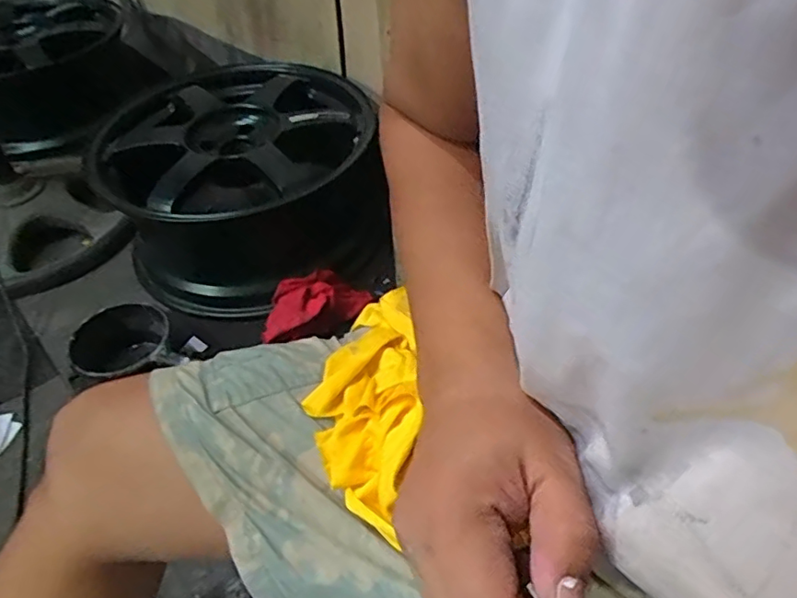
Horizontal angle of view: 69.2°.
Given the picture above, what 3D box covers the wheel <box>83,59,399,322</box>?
[{"bbox_3d":[-0.254,-0.199,0.999,0.448,0.221,0.428,-8,47,-5],"label":"wheel"}]

